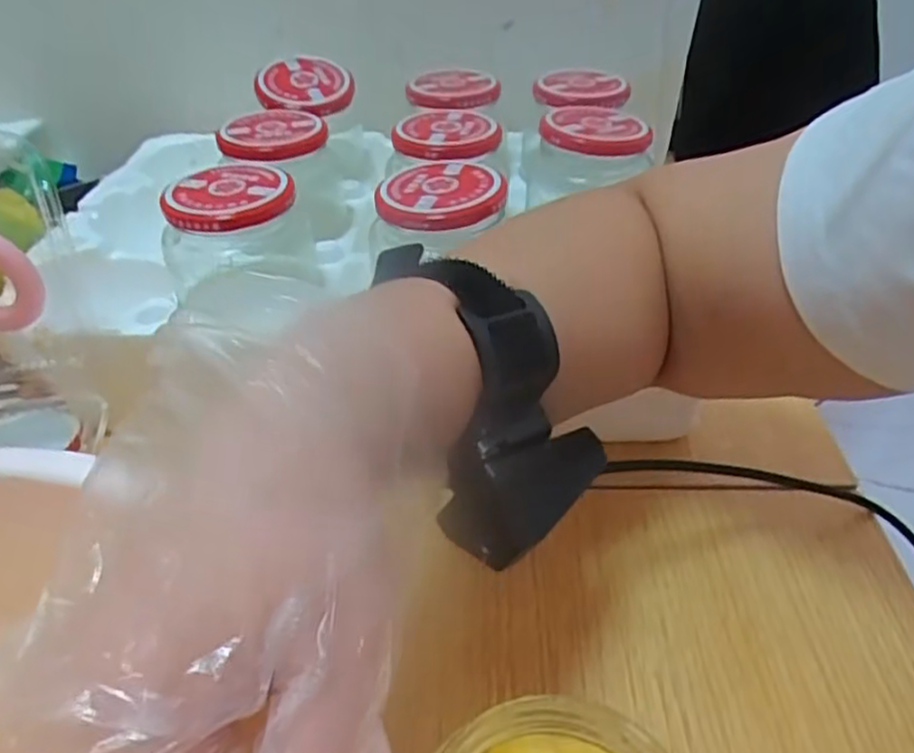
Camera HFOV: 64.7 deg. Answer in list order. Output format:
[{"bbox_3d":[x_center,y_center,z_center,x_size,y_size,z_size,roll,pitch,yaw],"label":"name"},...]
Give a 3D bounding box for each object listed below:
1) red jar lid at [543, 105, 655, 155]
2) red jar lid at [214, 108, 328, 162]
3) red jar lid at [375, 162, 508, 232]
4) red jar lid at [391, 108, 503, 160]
[{"bbox_3d":[0.088,-0.156,0.455,0.065,0.010,0.061,0,38,0],"label":"red jar lid"},{"bbox_3d":[-0.120,-0.159,0.470,0.063,0.011,0.065,0,38,0],"label":"red jar lid"},{"bbox_3d":[-0.009,-0.099,0.387,0.064,0.013,0.062,0,38,0],"label":"red jar lid"},{"bbox_3d":[-0.006,-0.157,0.464,0.067,0.012,0.066,0,38,0],"label":"red jar lid"}]

